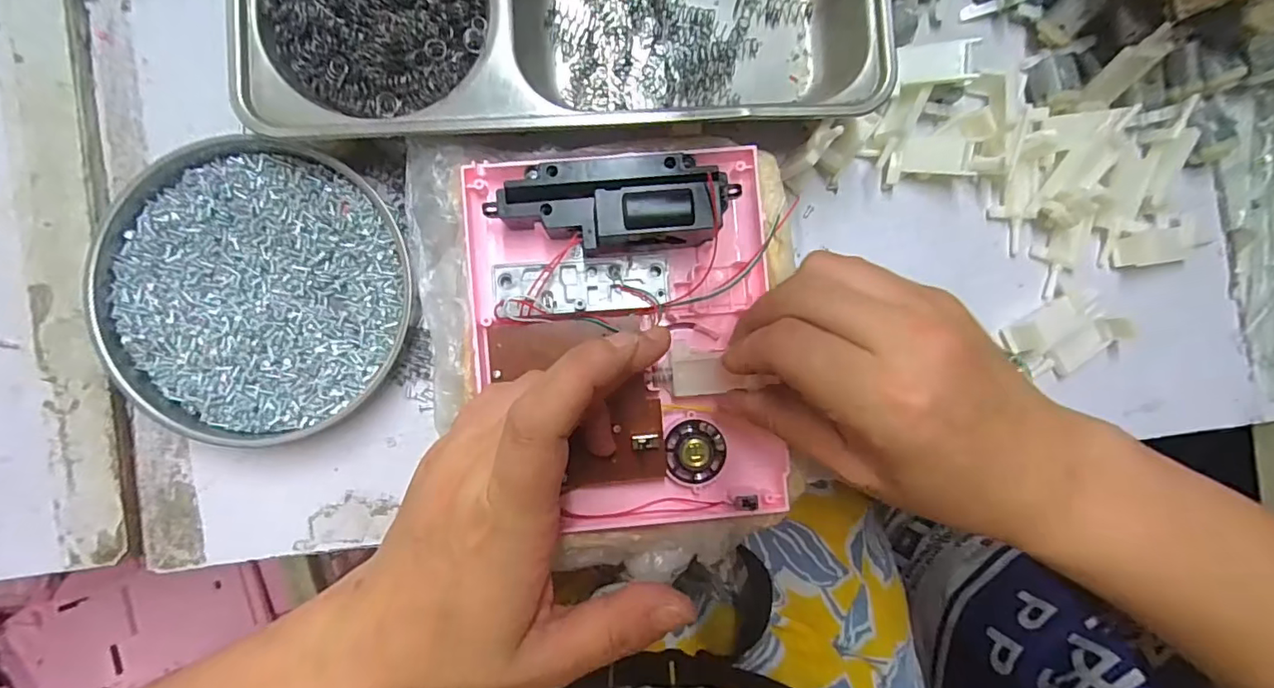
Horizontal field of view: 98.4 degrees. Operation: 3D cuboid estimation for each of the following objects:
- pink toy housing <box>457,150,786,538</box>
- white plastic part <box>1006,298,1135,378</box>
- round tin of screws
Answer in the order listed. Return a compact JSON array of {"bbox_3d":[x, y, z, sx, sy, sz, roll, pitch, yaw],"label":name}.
[{"bbox_3d":[-0.004,0.003,0.236,0.136,0.040,0.171,-5,90,-3],"label":"pink toy housing"},{"bbox_3d":[0.225,-0.004,0.287,0.061,0.015,0.036,-26,91,-3],"label":"white plastic part"},{"bbox_3d":[-0.173,-0.026,0.255,0.129,0.017,0.136,0,90,-3],"label":"round tin of screws"}]

